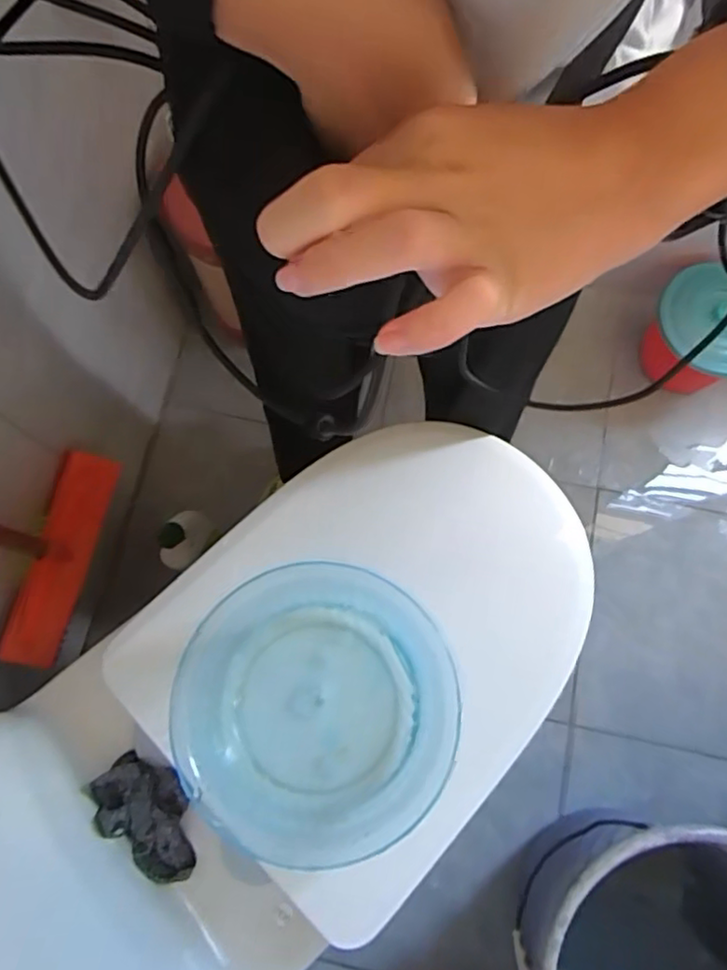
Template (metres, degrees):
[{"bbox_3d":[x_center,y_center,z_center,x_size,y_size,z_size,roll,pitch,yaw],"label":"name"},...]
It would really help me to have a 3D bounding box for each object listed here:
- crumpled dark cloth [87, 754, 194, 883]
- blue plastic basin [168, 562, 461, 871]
[{"bbox_3d":[-0.203,0.313,0.597,0.120,0.051,0.074,42,79,11],"label":"crumpled dark cloth"},{"bbox_3d":[-0.036,0.190,0.562,0.225,0.087,0.218,0,74,1],"label":"blue plastic basin"}]

